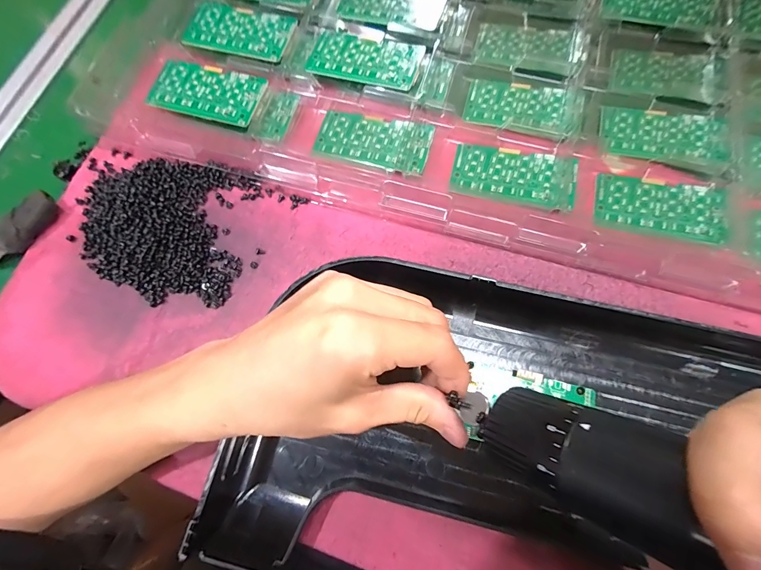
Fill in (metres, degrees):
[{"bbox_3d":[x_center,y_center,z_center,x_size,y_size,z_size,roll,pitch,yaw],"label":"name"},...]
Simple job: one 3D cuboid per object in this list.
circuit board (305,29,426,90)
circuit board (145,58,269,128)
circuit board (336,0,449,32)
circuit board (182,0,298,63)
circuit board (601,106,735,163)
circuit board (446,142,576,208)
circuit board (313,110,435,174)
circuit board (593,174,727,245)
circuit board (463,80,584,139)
[{"bbox_3d":[-0.013,-0.193,0.307,0.093,0.010,0.049,16,76,6],"label":"circuit board"},{"bbox_3d":[-0.143,-0.159,0.296,0.092,0.006,0.049,16,76,6],"label":"circuit board"},{"bbox_3d":[0.012,-0.258,0.328,0.093,0.005,0.057,14,76,5],"label":"circuit board"},{"bbox_3d":[-0.124,-0.224,0.316,0.093,0.004,0.052,18,76,6],"label":"circuit board"},{"bbox_3d":[0.233,-0.122,0.294,0.097,0.009,0.046,13,76,5],"label":"circuit board"},{"bbox_3d":[0.105,-0.087,0.283,0.092,0.008,0.047,14,76,5],"label":"circuit board"},{"bbox_3d":[-0.005,-0.121,0.295,0.093,0.005,0.045,19,76,7],"label":"circuit board"},{"bbox_3d":[0.211,-0.058,0.272,0.087,0.008,0.049,15,76,6],"label":"circuit board"},{"bbox_3d":[0.120,-0.150,0.304,0.092,0.004,0.048,16,76,10],"label":"circuit board"}]

